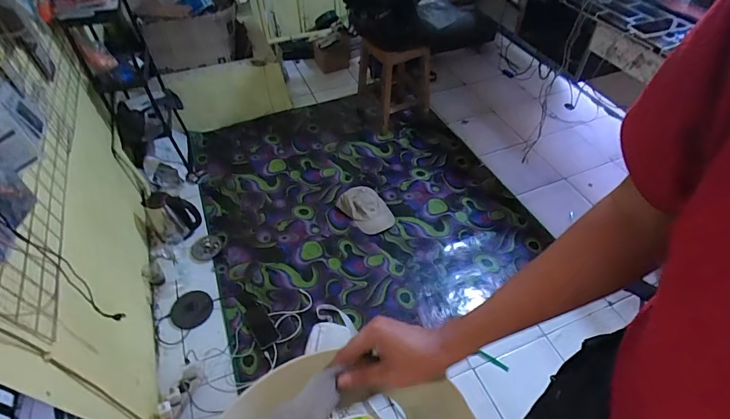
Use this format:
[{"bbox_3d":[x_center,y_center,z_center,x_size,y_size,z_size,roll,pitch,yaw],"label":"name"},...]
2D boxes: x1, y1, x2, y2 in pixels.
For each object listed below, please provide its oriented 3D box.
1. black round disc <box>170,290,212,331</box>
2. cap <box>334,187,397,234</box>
[{"bbox_3d":[-0.648,0.369,1.467,0.149,0.009,0.145,0,49,0],"label":"black round disc"},{"bbox_3d":[0.005,0.002,1.740,0.157,0.075,0.267,-27,54,-21],"label":"cap"}]

